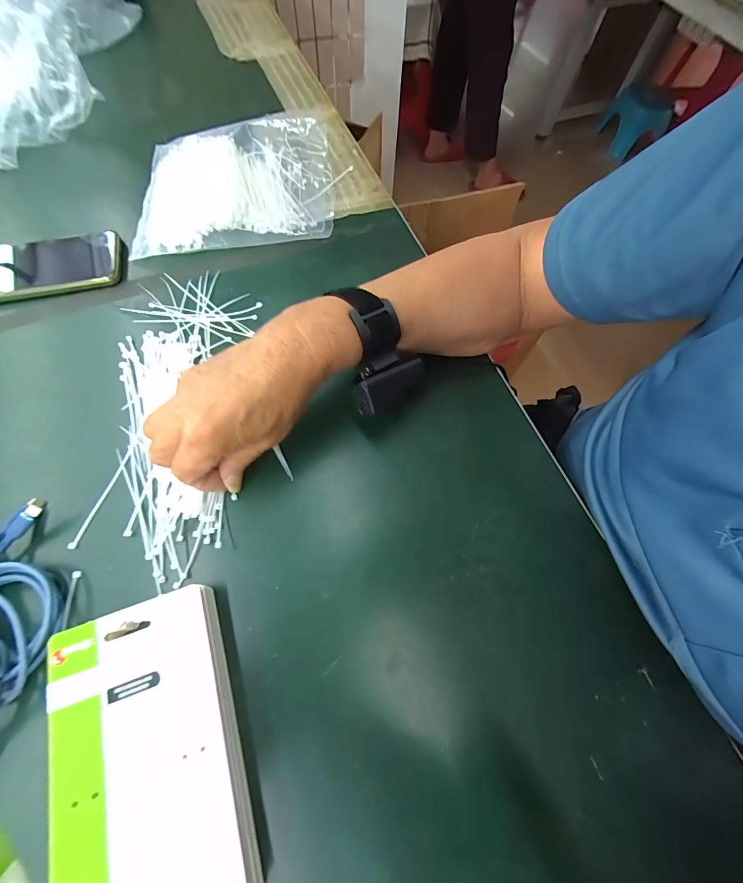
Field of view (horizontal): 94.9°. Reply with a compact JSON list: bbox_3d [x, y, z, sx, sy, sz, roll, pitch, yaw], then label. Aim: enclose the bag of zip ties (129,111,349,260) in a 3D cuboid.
[{"bbox_3d":[-0.157,-0.310,0.405,0.248,0.042,0.183,-7,69,-3],"label":"bag of zip ties"}]

